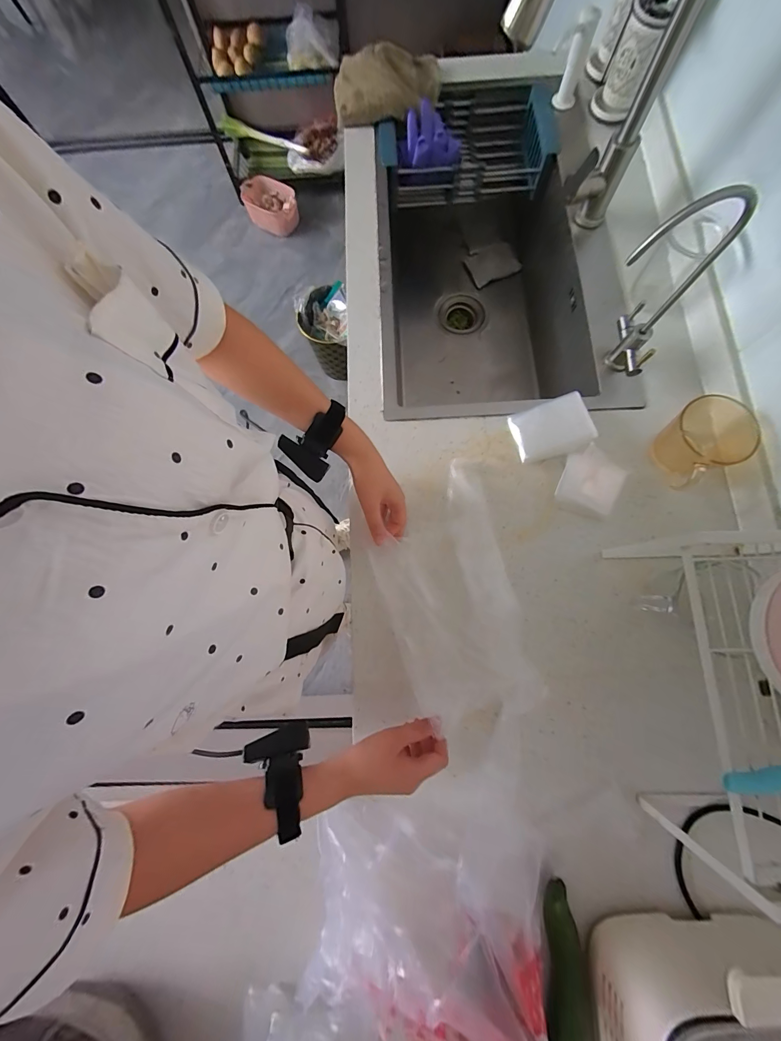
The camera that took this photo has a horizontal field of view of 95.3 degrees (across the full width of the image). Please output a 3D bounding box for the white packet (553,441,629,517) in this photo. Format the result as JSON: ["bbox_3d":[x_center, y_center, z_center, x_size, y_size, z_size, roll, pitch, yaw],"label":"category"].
[{"bbox_3d":[0.301,-0.056,0.535,0.092,0.012,0.086,30,94,-3],"label":"white packet"}]

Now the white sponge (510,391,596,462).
[{"bbox_3d":[0.249,-0.145,0.555,0.110,0.015,0.086,-16,73,13],"label":"white sponge"}]

